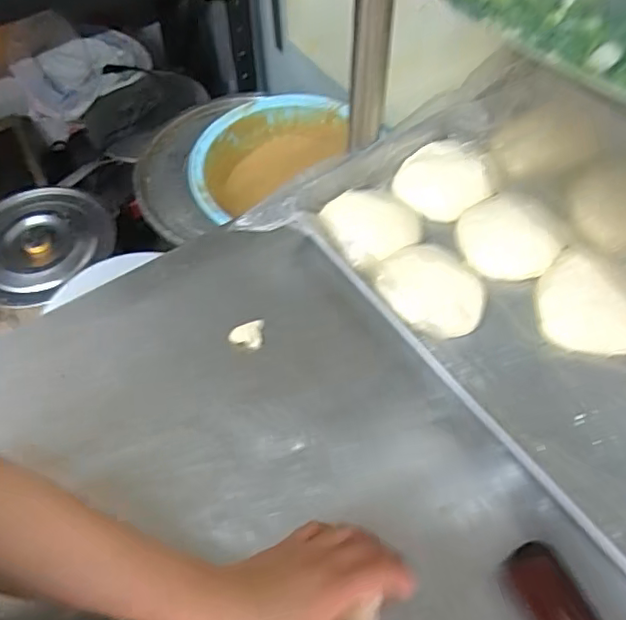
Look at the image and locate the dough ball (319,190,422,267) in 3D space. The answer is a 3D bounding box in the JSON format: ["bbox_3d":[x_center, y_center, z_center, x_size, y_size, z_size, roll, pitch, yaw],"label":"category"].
[{"bbox_3d":[0.060,-0.085,0.616,0.093,0.042,0.089,-2,57,2],"label":"dough ball"}]

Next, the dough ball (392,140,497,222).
[{"bbox_3d":[0.153,-0.148,0.665,0.104,0.050,0.094,29,63,20],"label":"dough ball"}]

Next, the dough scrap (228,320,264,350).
[{"bbox_3d":[-0.065,0.026,0.570,0.031,0.023,0.027,0,57,3],"label":"dough scrap"}]

